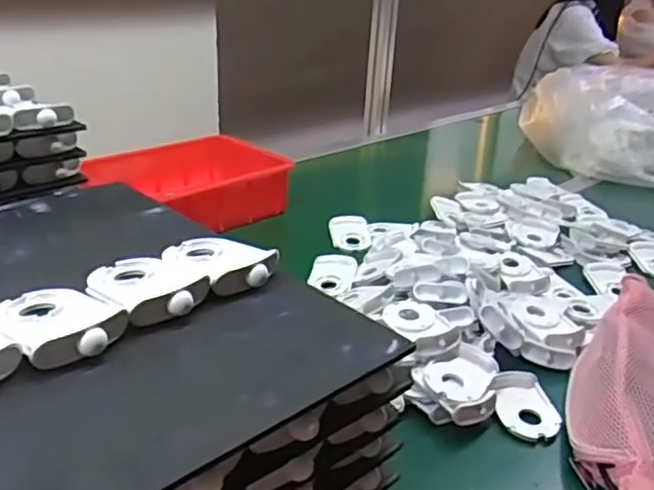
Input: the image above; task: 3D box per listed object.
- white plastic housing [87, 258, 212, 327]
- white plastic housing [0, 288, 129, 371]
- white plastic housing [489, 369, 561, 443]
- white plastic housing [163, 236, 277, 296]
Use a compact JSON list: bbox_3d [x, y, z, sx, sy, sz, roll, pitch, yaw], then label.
[{"bbox_3d":[-0.119,0.025,0.421,0.087,0.018,0.057,23,32,36],"label":"white plastic housing"},{"bbox_3d":[-0.158,0.043,0.381,0.087,0.017,0.060,25,33,38],"label":"white plastic housing"},{"bbox_3d":[0.194,0.158,0.636,0.058,0.025,0.082,1,25,-4],"label":"white plastic housing"},{"bbox_3d":[-0.079,0.010,0.457,0.084,0.017,0.055,21,30,33],"label":"white plastic housing"}]

